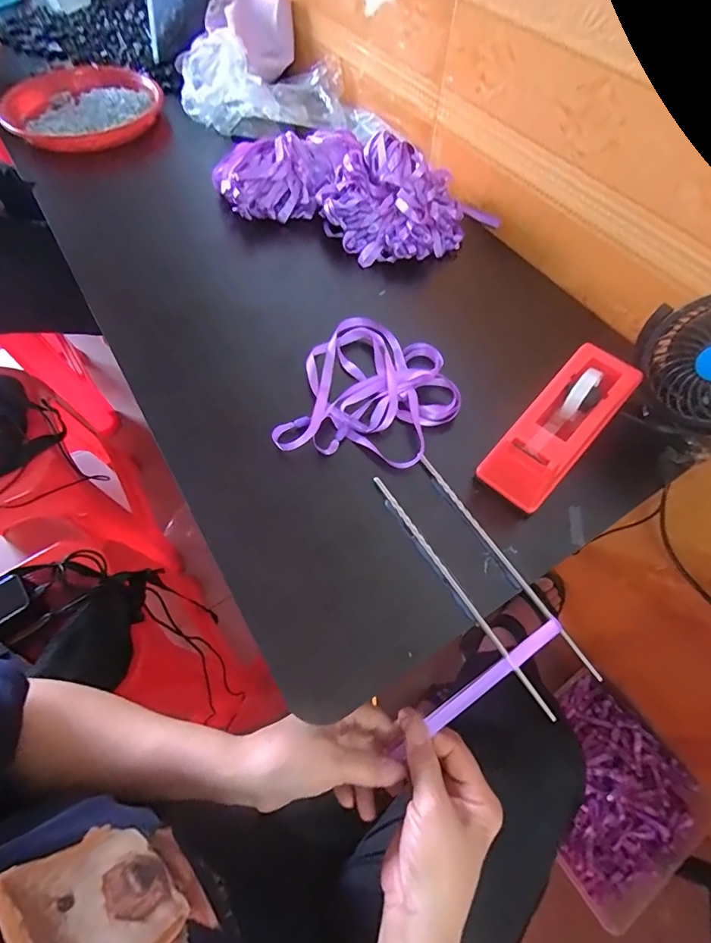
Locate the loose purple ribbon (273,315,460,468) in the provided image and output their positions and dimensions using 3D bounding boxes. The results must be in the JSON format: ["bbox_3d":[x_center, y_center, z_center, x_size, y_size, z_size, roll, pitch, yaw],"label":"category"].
[{"bbox_3d":[0.022,-0.085,0.448,0.155,0.017,0.180,13,60,6],"label":"loose purple ribbon"}]

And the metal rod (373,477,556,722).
[{"bbox_3d":[0.078,0.089,0.357,0.006,0.006,0.222,-28,64,-17],"label":"metal rod"}]

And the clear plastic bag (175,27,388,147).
[{"bbox_3d":[-0.123,-0.599,0.702,0.305,0.091,0.143,-3,60,-3],"label":"clear plastic bag"}]

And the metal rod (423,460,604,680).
[{"bbox_3d":[0.120,0.069,0.370,0.008,0.008,0.215,-27,64,-16],"label":"metal rod"}]

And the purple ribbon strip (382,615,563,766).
[{"bbox_3d":[0.092,0.166,0.342,0.158,0.017,0.012,-42,66,6],"label":"purple ribbon strip"}]

